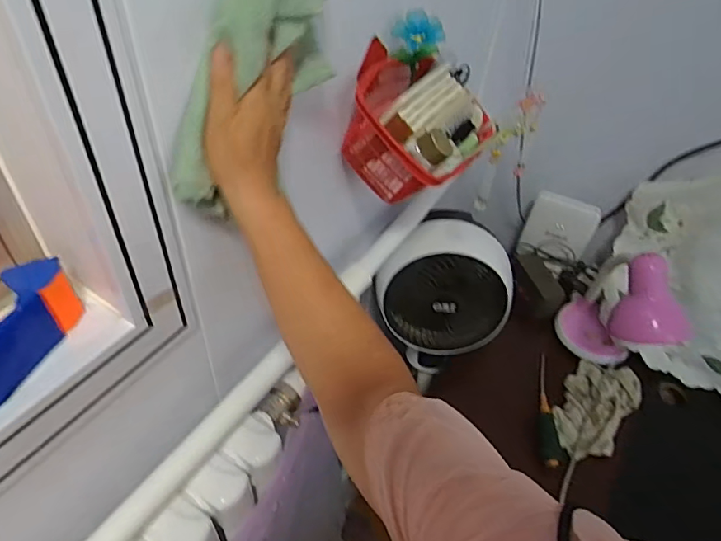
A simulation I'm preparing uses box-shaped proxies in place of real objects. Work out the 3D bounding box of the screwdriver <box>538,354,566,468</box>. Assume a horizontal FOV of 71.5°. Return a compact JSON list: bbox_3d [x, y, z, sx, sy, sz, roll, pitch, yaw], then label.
[{"bbox_3d":[0.326,0.235,0.860,0.035,0.026,0.219,11,44,6],"label":"screwdriver"}]

